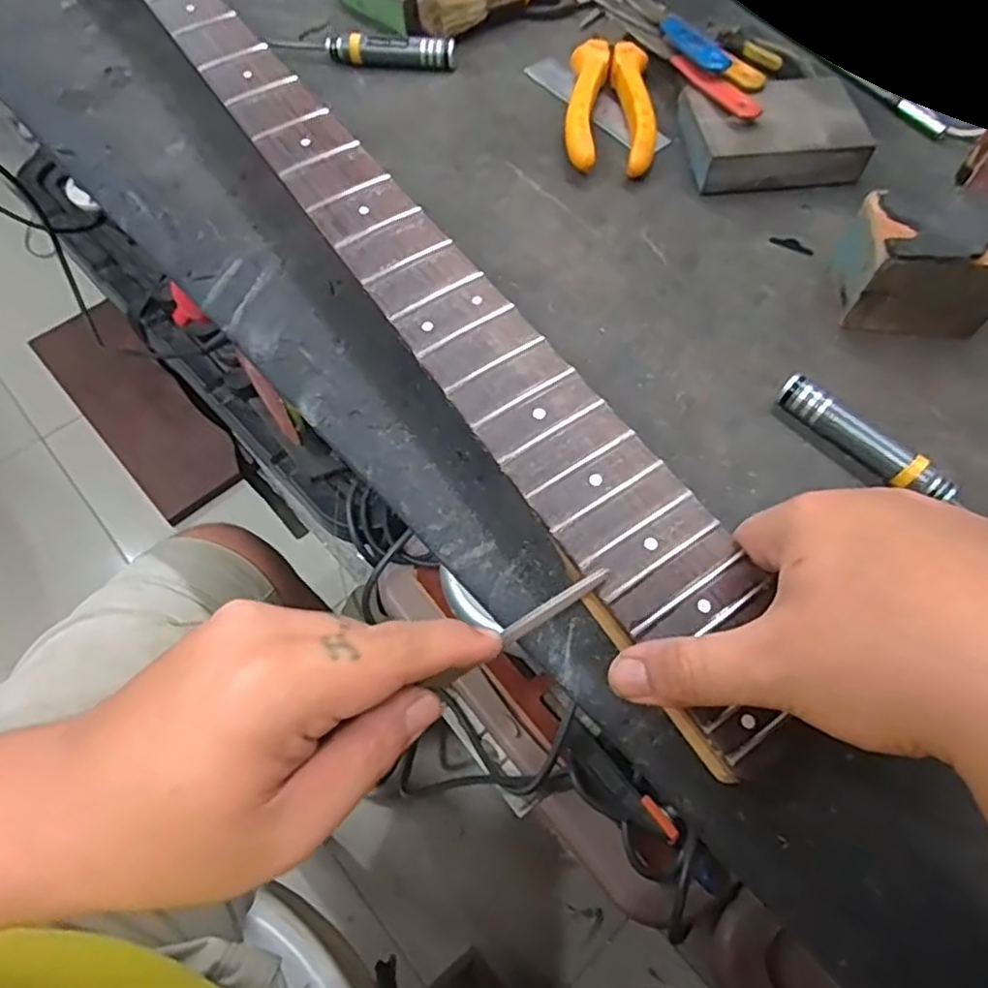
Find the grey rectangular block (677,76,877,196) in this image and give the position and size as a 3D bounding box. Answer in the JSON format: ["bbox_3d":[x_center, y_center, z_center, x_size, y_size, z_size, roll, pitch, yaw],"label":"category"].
[{"bbox_3d":[0.172,-0.225,0.430,0.103,0.029,0.074,-5,63,-3],"label":"grey rectangular block"}]

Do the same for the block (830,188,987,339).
[{"bbox_3d":[0.225,-0.123,0.359,0.075,0.059,0.053,8,63,4],"label":"block"}]

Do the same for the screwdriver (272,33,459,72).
[{"bbox_3d":[-0.089,-0.310,0.474,0.125,0.017,0.017,8,63,4],"label":"screwdriver"}]

